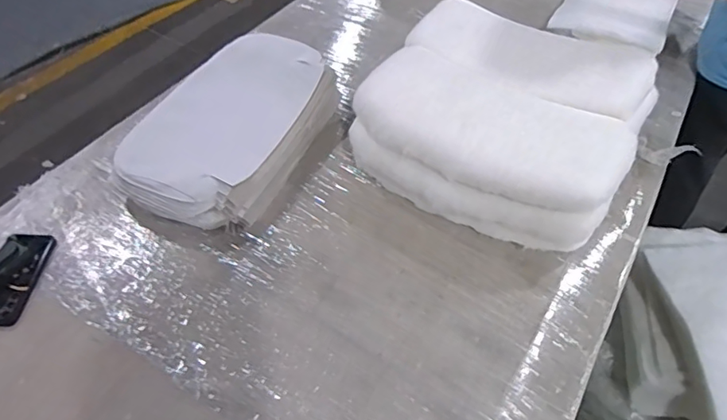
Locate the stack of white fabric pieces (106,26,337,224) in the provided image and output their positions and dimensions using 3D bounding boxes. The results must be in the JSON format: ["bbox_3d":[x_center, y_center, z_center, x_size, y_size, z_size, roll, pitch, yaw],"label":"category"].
[{"bbox_3d":[-0.262,-0.163,0.978,0.296,0.130,0.455,23,54,15],"label":"stack of white fabric pieces"}]

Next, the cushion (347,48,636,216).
[{"bbox_3d":[0.209,-0.149,0.866,0.464,0.082,0.228,31,56,20],"label":"cushion"}]

